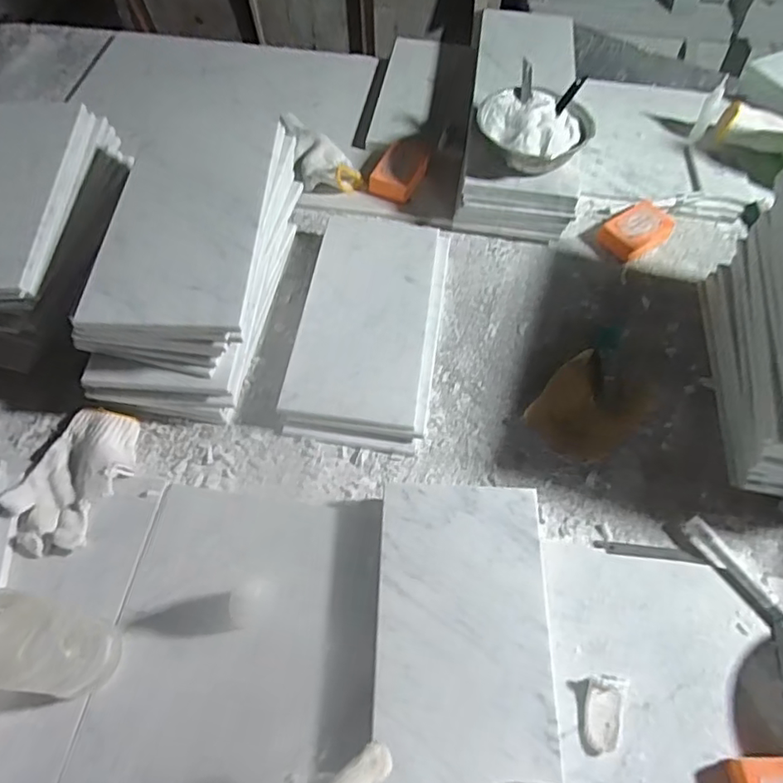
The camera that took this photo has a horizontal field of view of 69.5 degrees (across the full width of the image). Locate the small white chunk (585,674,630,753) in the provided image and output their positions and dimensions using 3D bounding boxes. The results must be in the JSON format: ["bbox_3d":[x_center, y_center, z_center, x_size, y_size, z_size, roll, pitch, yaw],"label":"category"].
[{"bbox_3d":[0.185,0.278,0.491,0.032,0.016,0.057,16,58,7],"label":"small white chunk"}]

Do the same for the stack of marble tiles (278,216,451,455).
[{"bbox_3d":[-0.021,-0.097,0.710,0.169,0.043,0.347,8,57,2],"label":"stack of marble tiles"}]

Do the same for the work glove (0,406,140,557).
[{"bbox_3d":[-0.327,0.088,0.584,0.093,0.025,0.157,18,58,8],"label":"work glove"}]

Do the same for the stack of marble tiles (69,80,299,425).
[{"bbox_3d":[-0.222,-0.137,0.646,0.173,0.169,0.294,4,57,0],"label":"stack of marble tiles"}]

